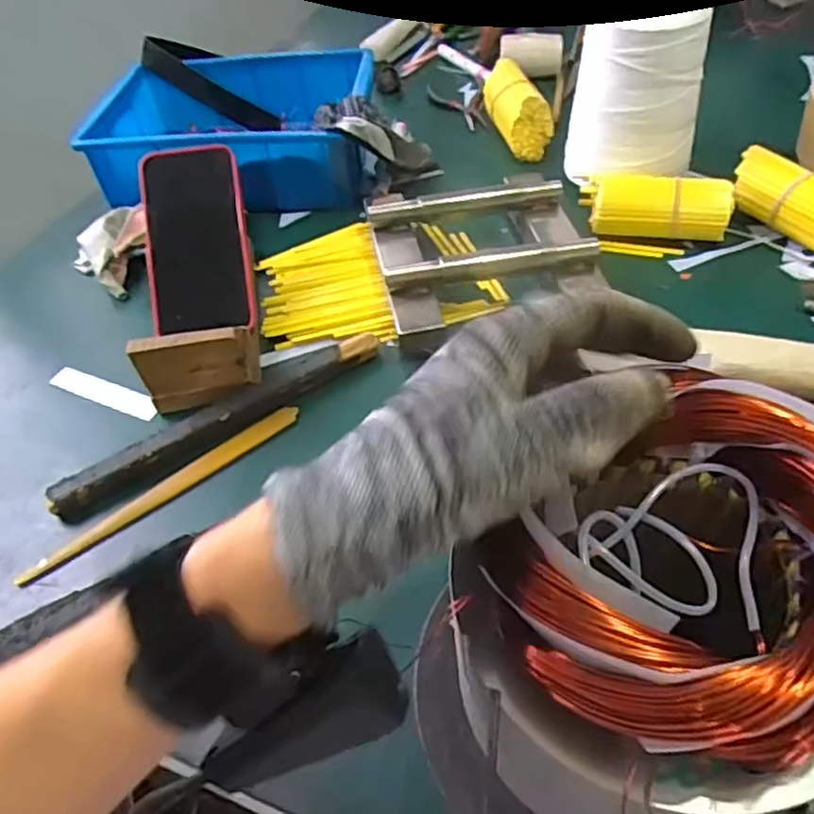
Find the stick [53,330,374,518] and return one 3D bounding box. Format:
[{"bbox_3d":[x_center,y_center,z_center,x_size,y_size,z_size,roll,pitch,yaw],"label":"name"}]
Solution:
[{"bbox_3d":[-0.137,0.009,0.512,0.256,0.021,0.030,-29,51,-18],"label":"stick"}]

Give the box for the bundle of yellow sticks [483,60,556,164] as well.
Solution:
[{"bbox_3d":[0.123,-0.339,0.765,0.057,0.044,0.158,-12,48,-4],"label":"bundle of yellow sticks"}]

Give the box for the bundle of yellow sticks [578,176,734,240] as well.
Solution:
[{"bbox_3d":[0.222,-0.180,0.613,0.127,0.046,0.044,12,51,17],"label":"bundle of yellow sticks"}]

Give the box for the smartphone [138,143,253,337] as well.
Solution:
[{"bbox_3d":[-0.175,-0.137,0.563,0.081,0.015,0.155,-9,86,2],"label":"smartphone"}]

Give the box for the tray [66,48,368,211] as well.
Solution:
[{"bbox_3d":[-0.180,-0.307,0.750,0.279,0.088,0.220,1,49,8],"label":"tray"}]

